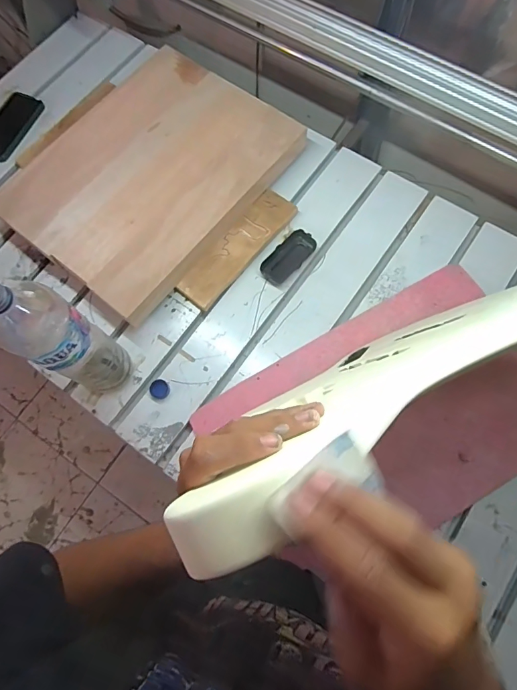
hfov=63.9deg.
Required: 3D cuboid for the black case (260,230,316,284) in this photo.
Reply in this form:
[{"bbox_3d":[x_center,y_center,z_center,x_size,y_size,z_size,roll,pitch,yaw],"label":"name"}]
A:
[{"bbox_3d":[0.054,-0.158,0.755,0.049,0.025,0.109,41,78,13],"label":"black case"}]

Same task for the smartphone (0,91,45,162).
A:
[{"bbox_3d":[-0.522,-0.458,0.868,0.080,0.014,0.164,23,75,8],"label":"smartphone"}]

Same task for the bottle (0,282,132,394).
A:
[{"bbox_3d":[-0.258,0.001,0.566,0.074,0.308,0.083,31,76,10],"label":"bottle"}]

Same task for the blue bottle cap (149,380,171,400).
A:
[{"bbox_3d":[-0.166,0.074,0.695,0.032,0.012,0.031,0,73,1],"label":"blue bottle cap"}]

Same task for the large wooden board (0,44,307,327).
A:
[{"bbox_3d":[-0.207,-0.327,0.771,0.380,0.042,0.470,38,77,12],"label":"large wooden board"}]

